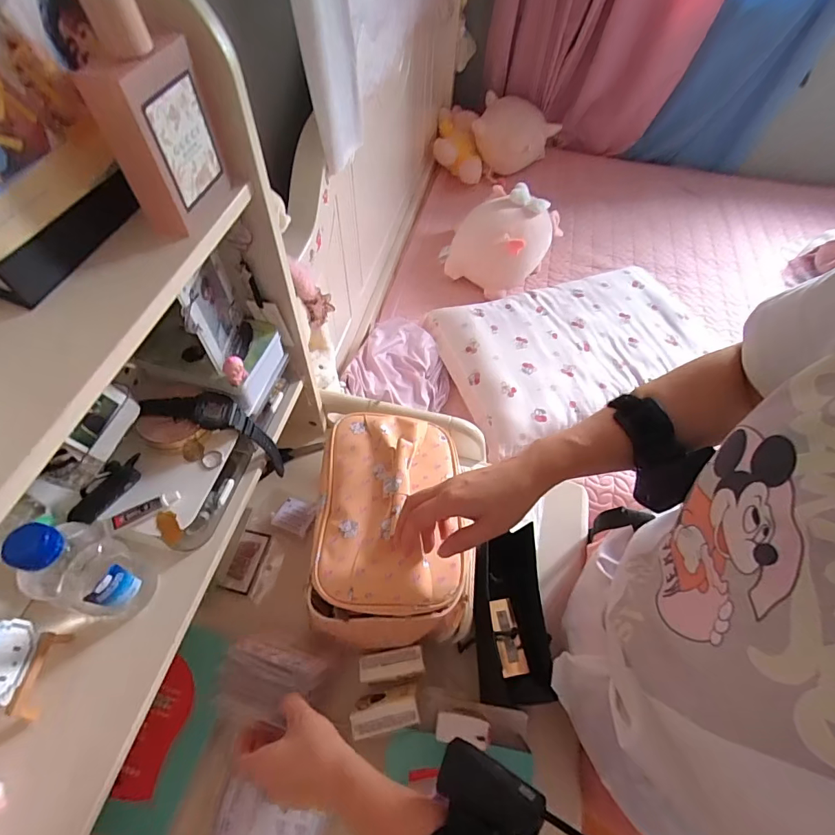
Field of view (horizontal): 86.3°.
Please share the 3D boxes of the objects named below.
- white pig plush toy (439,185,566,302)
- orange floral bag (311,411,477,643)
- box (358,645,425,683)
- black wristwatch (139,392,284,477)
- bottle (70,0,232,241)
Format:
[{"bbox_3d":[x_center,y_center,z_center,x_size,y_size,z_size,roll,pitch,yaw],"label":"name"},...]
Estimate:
[{"bbox_3d":[0.230,-0.516,1.255,0.279,0.174,0.268,24,59,13],"label":"white pig plush toy"},{"bbox_3d":[-0.029,0.119,0.509,0.159,0.134,0.237,-2,57,-5],"label":"orange floral bag"},{"bbox_3d":[-0.029,0.282,0.507,0.071,0.032,0.029,-6,57,-7],"label":"box"},{"bbox_3d":[-0.203,0.014,0.487,0.062,0.173,0.040,-24,48,34],"label":"black wristwatch"},{"bbox_3d":[-0.167,-0.196,0.290,0.030,0.124,0.071,22,58,11],"label":"bottle"}]

